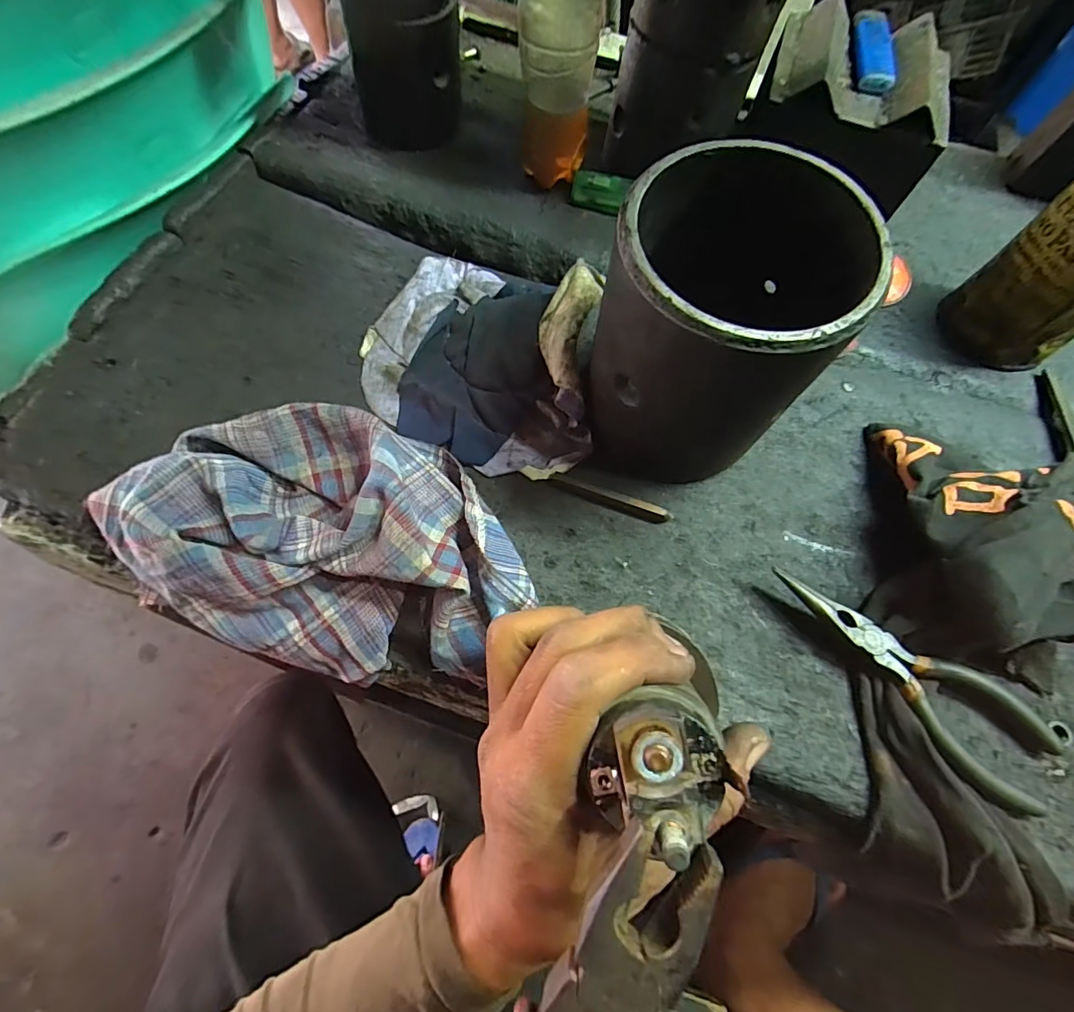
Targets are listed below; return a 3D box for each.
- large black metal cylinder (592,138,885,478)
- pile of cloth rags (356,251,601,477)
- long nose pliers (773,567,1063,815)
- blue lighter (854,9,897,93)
[{"bbox_3d":[0.092,-0.089,0.261,0.109,0.132,0.124,40,71,12],"label":"large black metal cylinder"},{"bbox_3d":[-0.031,-0.100,0.305,0.161,0.036,0.131,25,67,10],"label":"pile of cloth rags"},{"bbox_3d":[0.184,0.086,0.254,0.148,0.019,0.050,37,70,14],"label":"long nose pliers"},{"bbox_3d":[0.234,-0.318,0.347,0.024,0.012,0.081,12,65,1],"label":"blue lighter"}]

